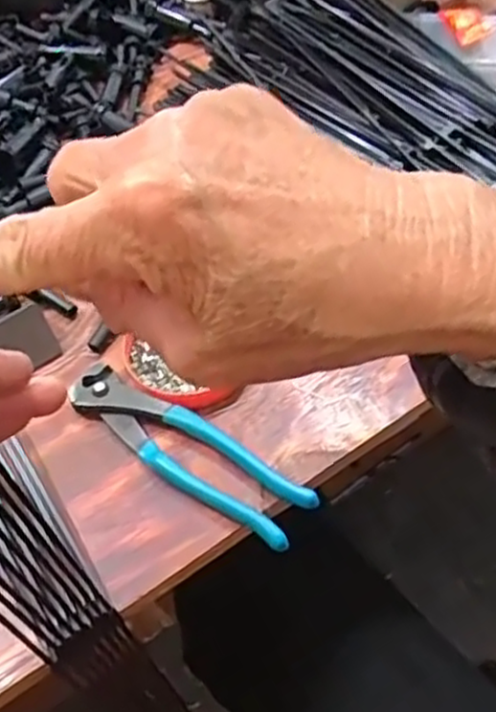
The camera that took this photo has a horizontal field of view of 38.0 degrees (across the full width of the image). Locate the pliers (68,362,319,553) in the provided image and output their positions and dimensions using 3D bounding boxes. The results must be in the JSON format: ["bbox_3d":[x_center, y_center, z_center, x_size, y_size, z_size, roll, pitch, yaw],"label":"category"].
[{"bbox_3d":[-0.040,0.052,0.417,0.167,0.015,0.038,29,61,24],"label":"pliers"}]

